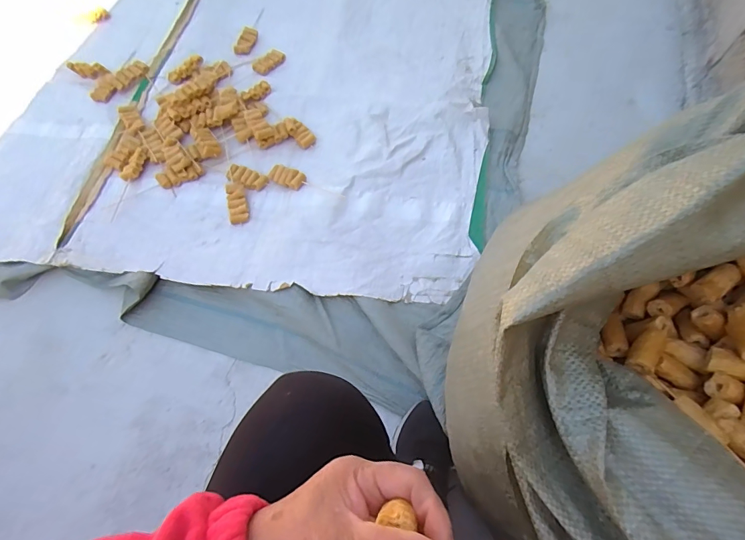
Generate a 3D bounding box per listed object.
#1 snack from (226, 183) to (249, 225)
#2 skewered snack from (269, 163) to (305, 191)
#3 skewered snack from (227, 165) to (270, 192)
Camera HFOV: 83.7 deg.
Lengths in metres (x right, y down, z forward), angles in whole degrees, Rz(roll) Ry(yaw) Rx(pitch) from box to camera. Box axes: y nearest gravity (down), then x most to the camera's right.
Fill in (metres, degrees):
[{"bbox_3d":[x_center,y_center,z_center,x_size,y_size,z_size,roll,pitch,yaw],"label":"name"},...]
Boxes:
[{"bbox_3d":[-0.297,-0.148,0.918,0.040,0.018,0.108,-14,65,-6],"label":"snack"},{"bbox_3d":[-0.195,-0.208,0.932,0.088,0.030,0.038,25,67,12],"label":"skewered snack"},{"bbox_3d":[-0.291,-0.212,0.956,0.099,0.018,0.045,19,66,10],"label":"skewered snack"}]

